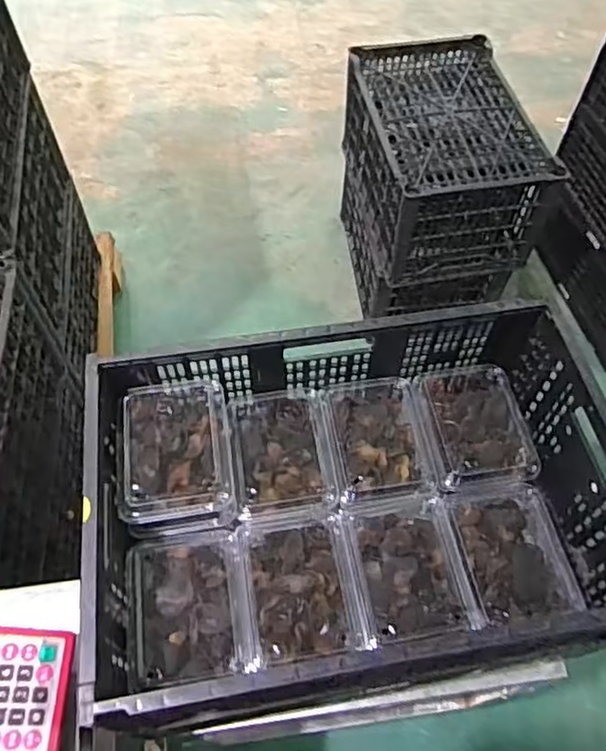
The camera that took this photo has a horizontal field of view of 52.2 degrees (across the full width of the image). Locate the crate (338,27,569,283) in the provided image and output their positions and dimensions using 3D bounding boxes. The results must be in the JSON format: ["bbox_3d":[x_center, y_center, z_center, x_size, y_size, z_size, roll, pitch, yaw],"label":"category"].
[{"bbox_3d":[0.344,-0.548,1.560,0.377,0.296,0.577,-9,58,-6],"label":"crate"}]

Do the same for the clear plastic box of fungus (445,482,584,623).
[{"bbox_3d":[0.247,0.210,0.742,0.128,0.045,0.160,-9,58,-7],"label":"clear plastic box of fungus"}]

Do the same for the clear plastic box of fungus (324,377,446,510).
[{"bbox_3d":[0.099,0.089,0.826,0.130,0.044,0.182,-6,58,-4],"label":"clear plastic box of fungus"}]

